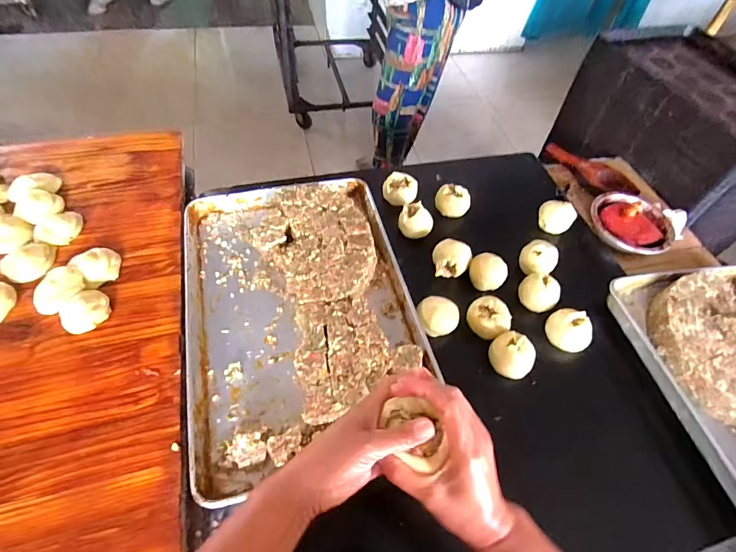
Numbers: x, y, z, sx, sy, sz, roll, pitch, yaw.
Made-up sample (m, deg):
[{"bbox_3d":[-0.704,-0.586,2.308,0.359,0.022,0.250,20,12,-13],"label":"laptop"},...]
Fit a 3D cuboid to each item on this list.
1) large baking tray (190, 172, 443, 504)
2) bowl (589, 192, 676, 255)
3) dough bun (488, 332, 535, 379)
[{"bbox_3d":[-0.129,0.043,0.739,0.406,0.064,0.598,-11,58,-12],"label":"large baking tray"},{"bbox_3d":[0.630,-0.124,0.927,0.186,0.042,0.186,2,56,-3],"label":"bowl"},{"bbox_3d":[0.258,0.145,0.700,0.066,0.059,0.078,-33,65,-23],"label":"dough bun"}]

